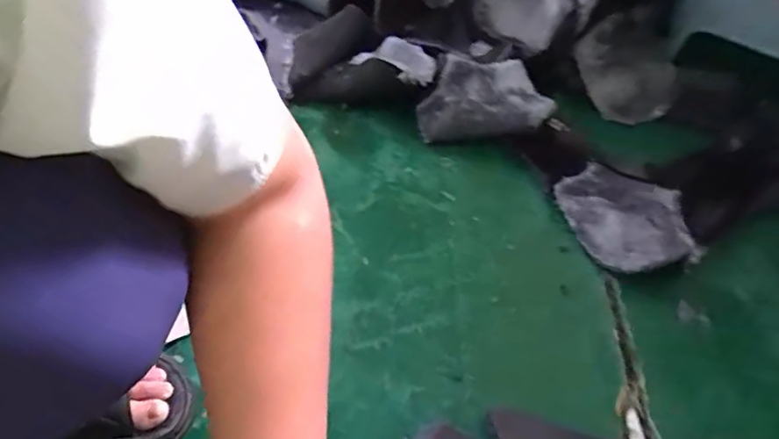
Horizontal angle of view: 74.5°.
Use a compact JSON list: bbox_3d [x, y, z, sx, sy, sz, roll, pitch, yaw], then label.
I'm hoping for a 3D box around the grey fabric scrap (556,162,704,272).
[{"bbox_3d":[0.303,-0.010,0.648,0.140,0.050,0.174,-20,52,-16],"label":"grey fabric scrap"}]

